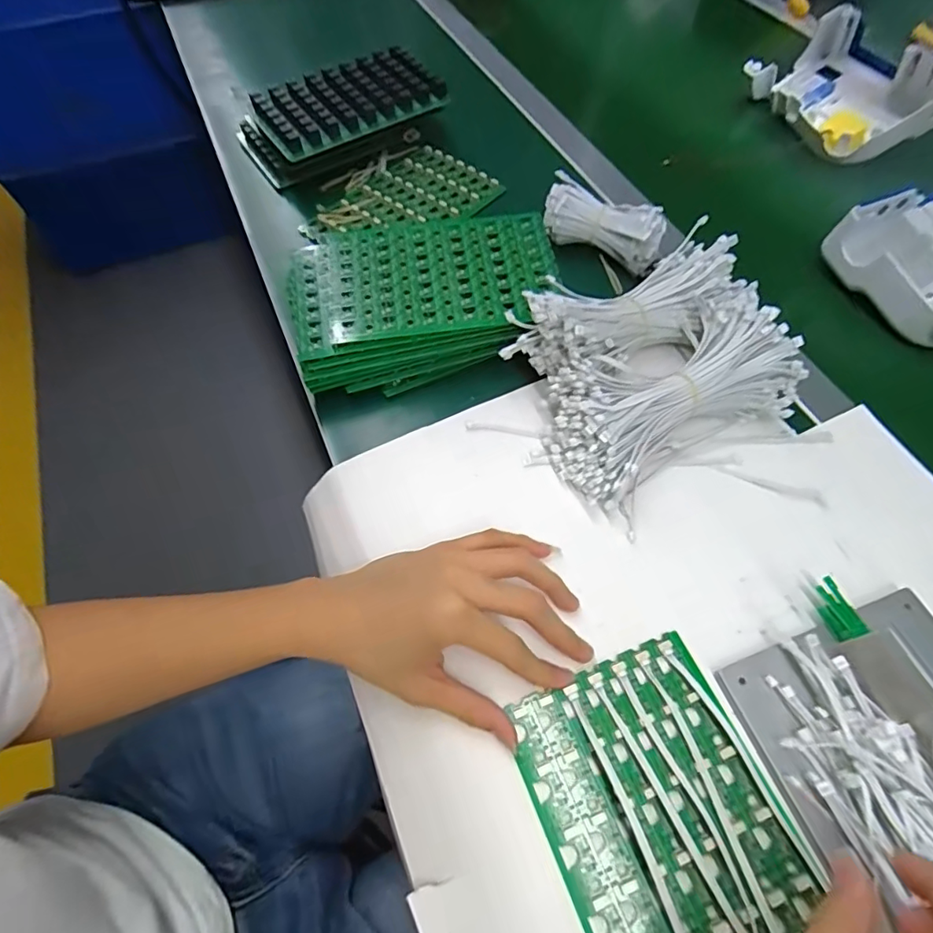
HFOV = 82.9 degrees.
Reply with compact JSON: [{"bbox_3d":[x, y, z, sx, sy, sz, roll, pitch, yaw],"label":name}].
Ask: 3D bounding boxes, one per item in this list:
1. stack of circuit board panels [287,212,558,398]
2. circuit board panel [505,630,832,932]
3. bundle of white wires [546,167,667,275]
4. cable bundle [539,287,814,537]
[{"bbox_3d":[-0.036,-0.139,0.440,0.217,0.043,0.136,-10,63,-3],"label":"stack of circuit board panels"},{"bbox_3d":[0.108,0.195,0.277,0.120,0.013,0.179,-21,65,-9],"label":"circuit board panel"},{"bbox_3d":[0.124,-0.223,0.483,0.112,0.038,0.050,20,63,13],"label":"bundle of white wires"},{"bbox_3d":[0.148,-0.054,0.383,0.192,0.057,0.117,-33,65,-15],"label":"cable bundle"}]

